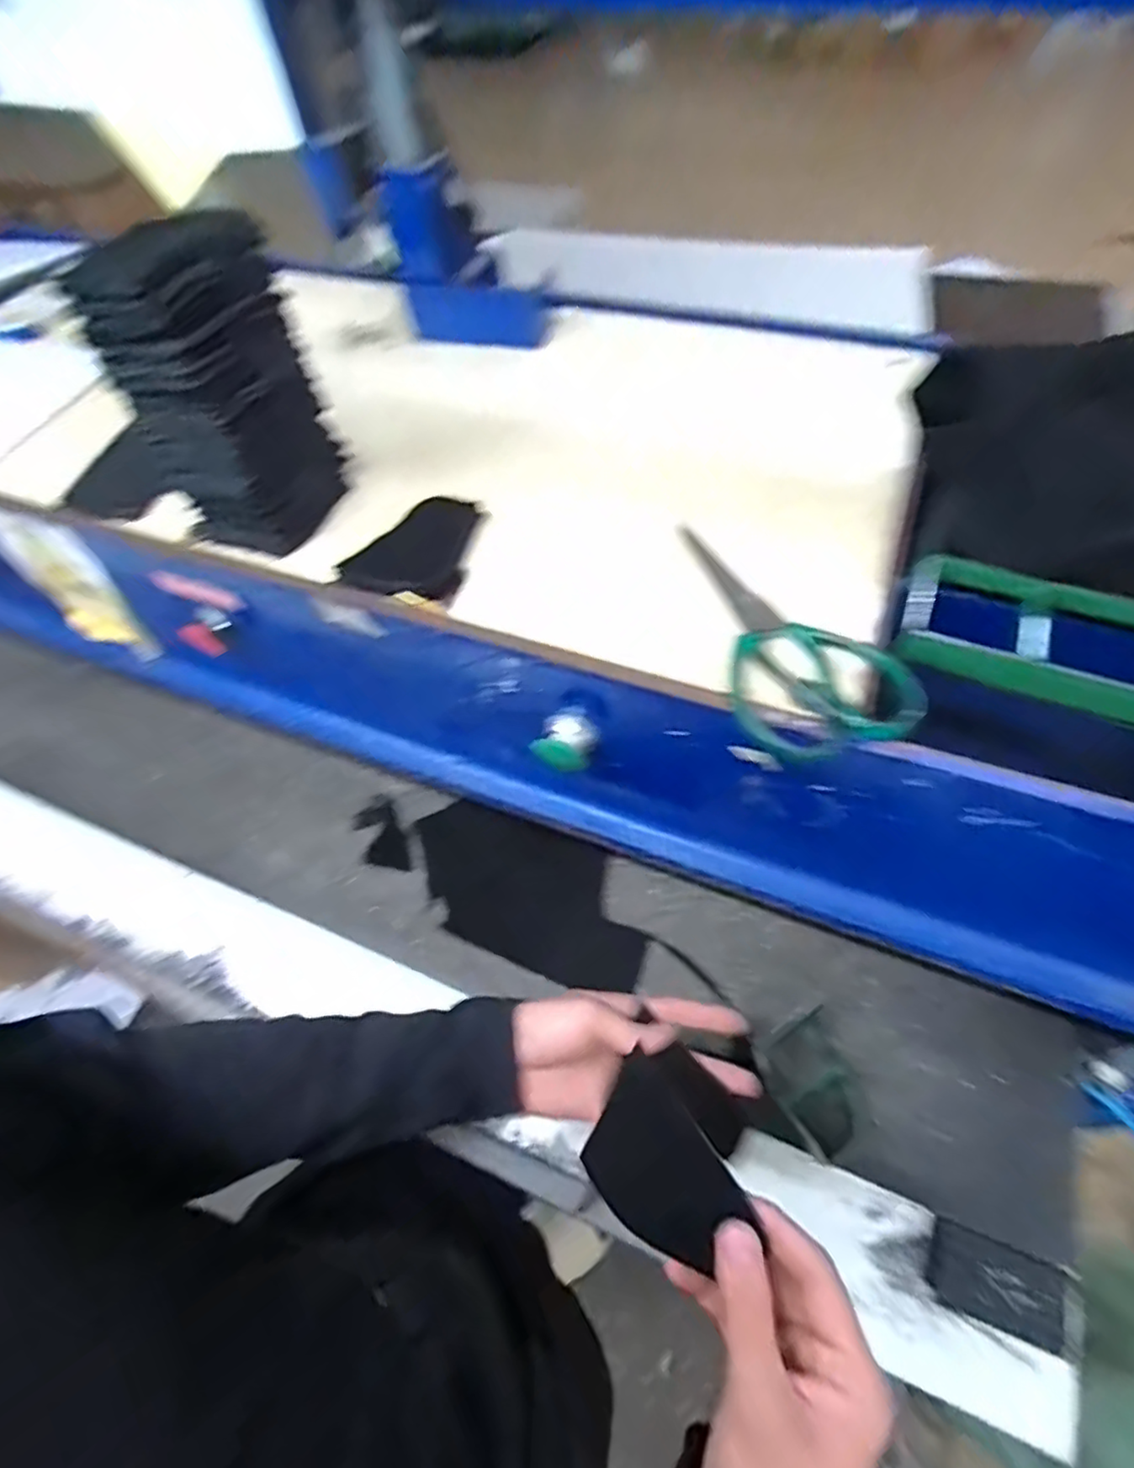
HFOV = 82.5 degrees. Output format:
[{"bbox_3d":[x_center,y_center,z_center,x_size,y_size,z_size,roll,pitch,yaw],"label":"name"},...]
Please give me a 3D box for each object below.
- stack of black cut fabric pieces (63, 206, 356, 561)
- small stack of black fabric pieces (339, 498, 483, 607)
[{"bbox_3d":[-0.227,-0.226,0.433,0.076,0.185,0.101,13,59,13],"label":"stack of black cut fabric pieces"},{"bbox_3d":[-0.113,-0.133,0.467,0.078,0.024,0.095,7,58,9],"label":"small stack of black fabric pieces"}]

